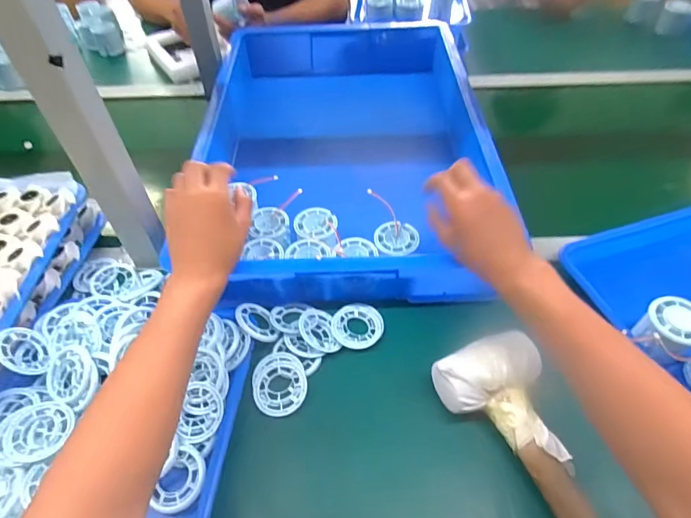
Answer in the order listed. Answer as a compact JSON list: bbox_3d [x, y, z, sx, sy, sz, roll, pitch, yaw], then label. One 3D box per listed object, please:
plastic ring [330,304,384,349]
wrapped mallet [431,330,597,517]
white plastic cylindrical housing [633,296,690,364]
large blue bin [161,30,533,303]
[{"bbox_3d":[0.015,0.080,0.520,0.059,0.005,0.059,-1,51,1],"label":"plastic ring"},{"bbox_3d":[0.174,0.201,0.386,0.098,0.056,0.276,-14,52,-10],"label":"wrapped mallet"},{"bbox_3d":[0.348,0.076,0.473,0.053,0.046,0.052,-1,51,1],"label":"white plastic cylindrical housing"},{"bbox_3d":[-0.003,-0.190,0.713,0.405,0.118,0.596,-2,51,0],"label":"large blue bin"}]

